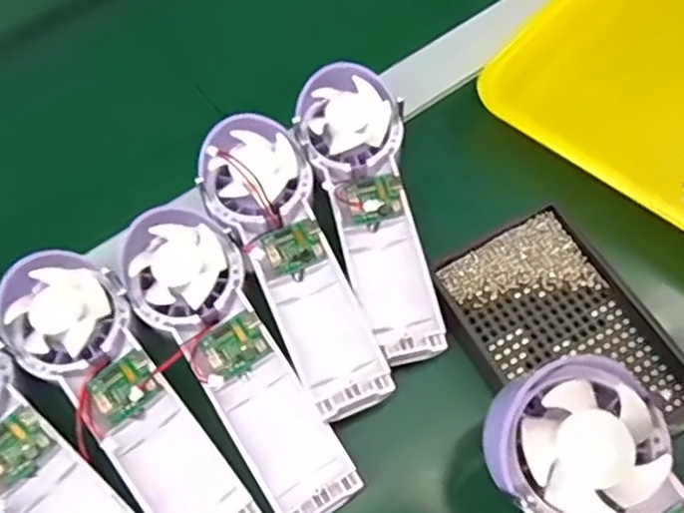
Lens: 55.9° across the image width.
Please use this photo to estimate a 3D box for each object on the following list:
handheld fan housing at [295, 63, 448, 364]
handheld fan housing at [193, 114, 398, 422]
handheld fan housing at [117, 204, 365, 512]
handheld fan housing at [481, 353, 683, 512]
[{"bbox_3d":[0.016,-0.027,0.363,0.058,0.038,0.170,-11,64,-3],"label":"handheld fan housing"},{"bbox_3d":[-0.030,0.002,0.346,0.057,0.031,0.172,-20,64,-7],"label":"handheld fan housing"},{"bbox_3d":[-0.058,0.050,0.326,0.056,0.025,0.173,-29,66,-11],"label":"handheld fan housing"},{"bbox_3d":[0.122,0.117,0.231,0.057,0.032,0.172,-34,83,-13],"label":"handheld fan housing"}]

